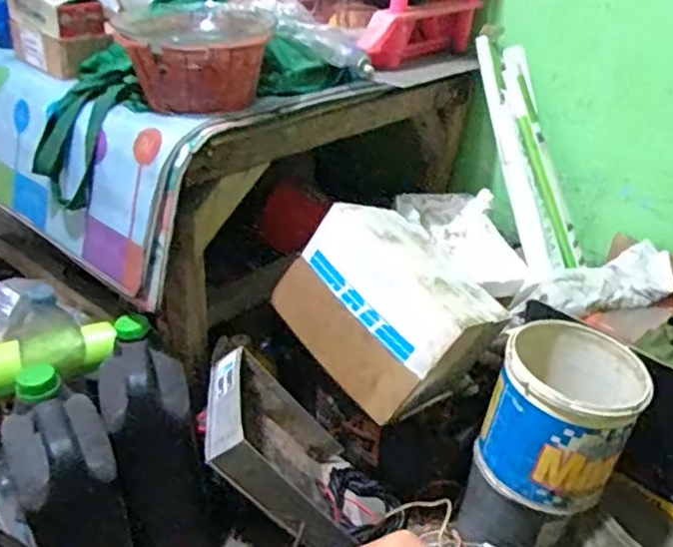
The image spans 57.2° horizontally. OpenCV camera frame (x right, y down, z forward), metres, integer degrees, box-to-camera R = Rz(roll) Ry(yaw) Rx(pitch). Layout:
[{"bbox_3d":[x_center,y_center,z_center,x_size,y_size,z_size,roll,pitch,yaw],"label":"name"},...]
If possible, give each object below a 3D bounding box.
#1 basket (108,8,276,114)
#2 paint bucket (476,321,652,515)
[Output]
[{"bbox_3d":[-0.192,-0.292,0.846,0.199,0.111,0.191,-2,31,-10],"label":"basket"},{"bbox_3d":[0.310,0.196,0.858,0.179,0.182,0.190,21,35,27],"label":"paint bucket"}]

